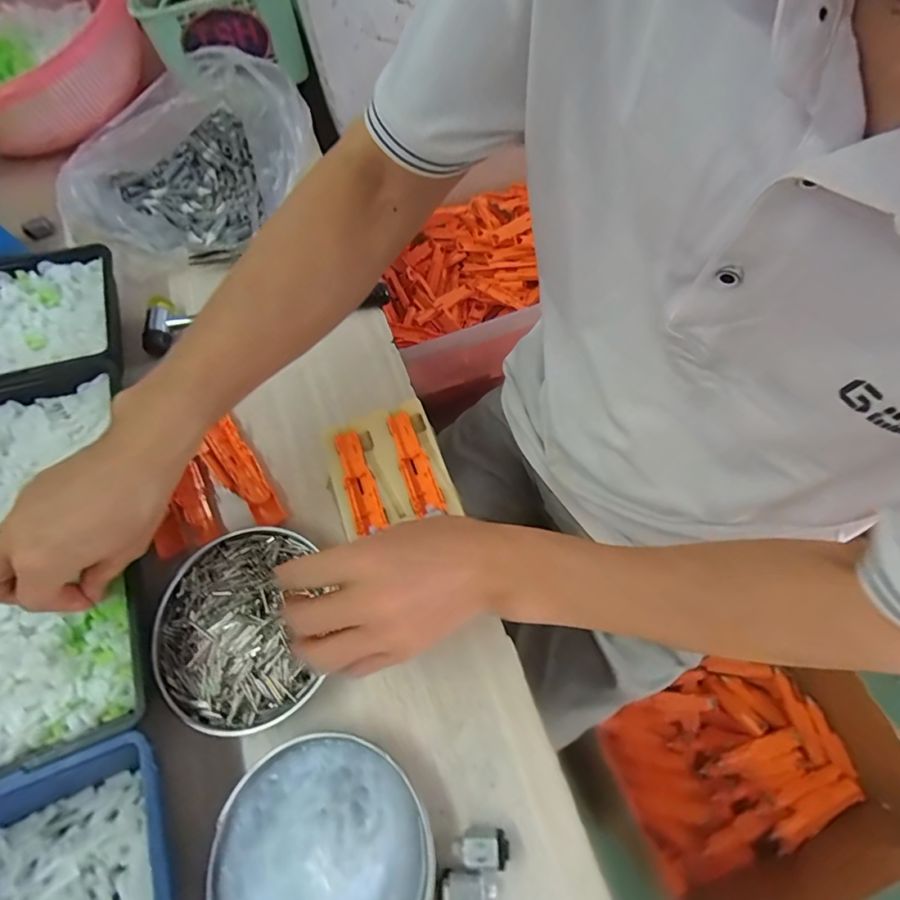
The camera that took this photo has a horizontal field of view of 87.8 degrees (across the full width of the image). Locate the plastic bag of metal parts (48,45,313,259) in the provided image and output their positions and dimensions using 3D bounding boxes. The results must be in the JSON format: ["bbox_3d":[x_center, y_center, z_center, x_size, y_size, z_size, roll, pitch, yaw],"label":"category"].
[{"bbox_3d":[-0.277,-0.314,0.504,0.169,0.091,0.279,27,70,16],"label":"plastic bag of metal parts"}]

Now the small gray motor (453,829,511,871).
[{"bbox_3d":[0.019,0.240,0.282,0.033,0.012,0.017,-2,65,4],"label":"small gray motor"}]

